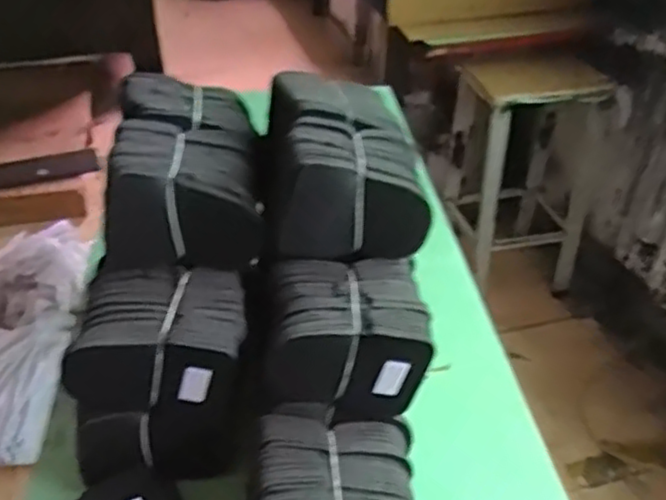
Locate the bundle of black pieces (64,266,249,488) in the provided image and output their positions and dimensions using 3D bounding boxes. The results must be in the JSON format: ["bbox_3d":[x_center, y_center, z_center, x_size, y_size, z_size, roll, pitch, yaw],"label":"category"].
[{"bbox_3d":[-0.163,0.119,0.681,0.155,0.166,0.124,-5,37,-7],"label":"bundle of black pieces"}]

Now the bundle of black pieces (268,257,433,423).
[{"bbox_3d":[0.012,0.084,0.680,0.154,0.109,0.120,-2,37,-4],"label":"bundle of black pieces"}]

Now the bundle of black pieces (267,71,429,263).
[{"bbox_3d":[0.006,-0.101,0.760,0.159,0.108,0.230,-5,37,-7],"label":"bundle of black pieces"}]

